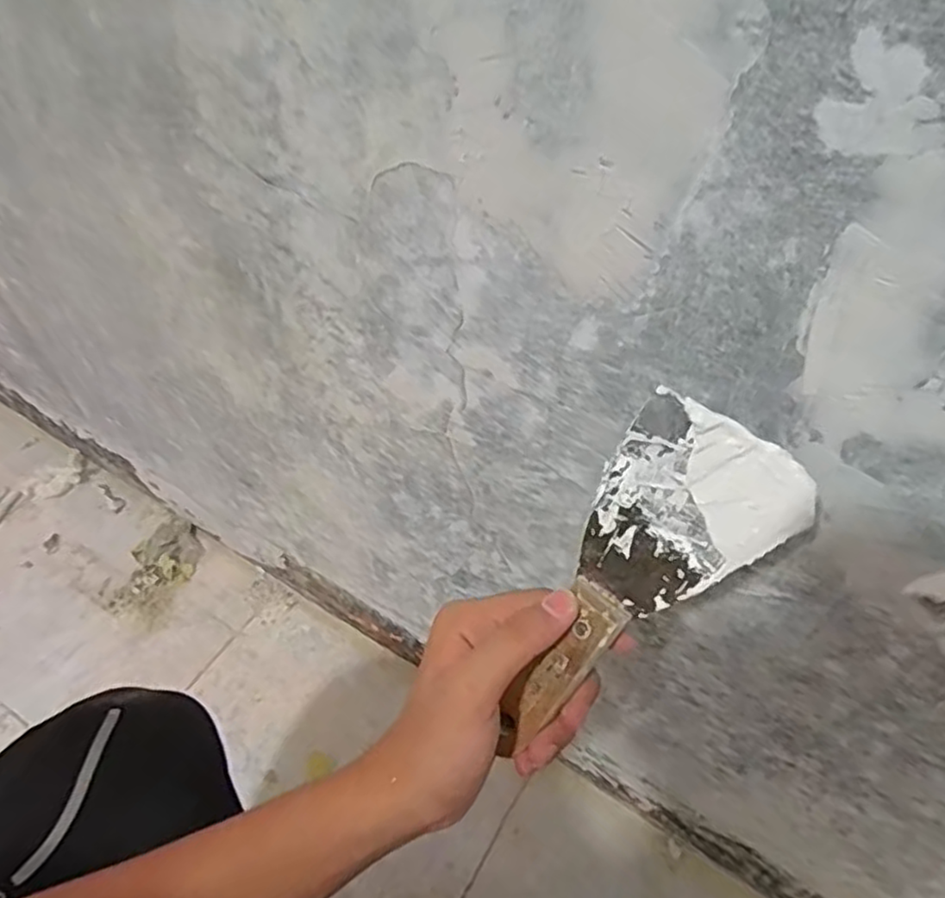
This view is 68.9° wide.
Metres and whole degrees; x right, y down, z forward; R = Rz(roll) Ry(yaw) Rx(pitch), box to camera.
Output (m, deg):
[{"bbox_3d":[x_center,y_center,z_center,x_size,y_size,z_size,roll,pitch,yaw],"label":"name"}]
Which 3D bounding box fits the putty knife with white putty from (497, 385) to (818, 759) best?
[{"bbox_3d":[0.067,0.066,0.312,0.073,0.182,0.018,42,20,27],"label":"putty knife with white putty"}]

